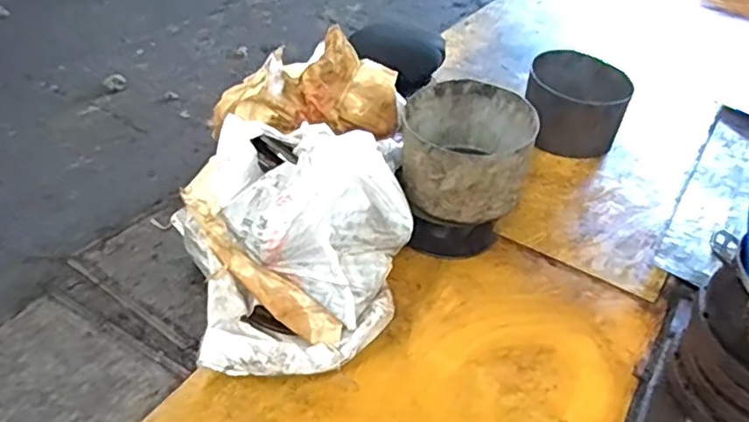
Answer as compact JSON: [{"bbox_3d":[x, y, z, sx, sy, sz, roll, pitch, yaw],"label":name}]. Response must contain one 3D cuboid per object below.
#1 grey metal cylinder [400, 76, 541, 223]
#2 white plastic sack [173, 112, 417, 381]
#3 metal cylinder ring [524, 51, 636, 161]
[{"bbox_3d":[0.196,-0.130,1.347,0.260,0.178,0.265,4,41,-2],"label":"grey metal cylinder"},{"bbox_3d":[-0.146,0.055,1.172,0.435,0.261,0.429,3,41,-4],"label":"white plastic sack"},{"bbox_3d":[0.565,-0.299,1.777,0.271,0.194,0.234,16,42,11],"label":"metal cylinder ring"}]

